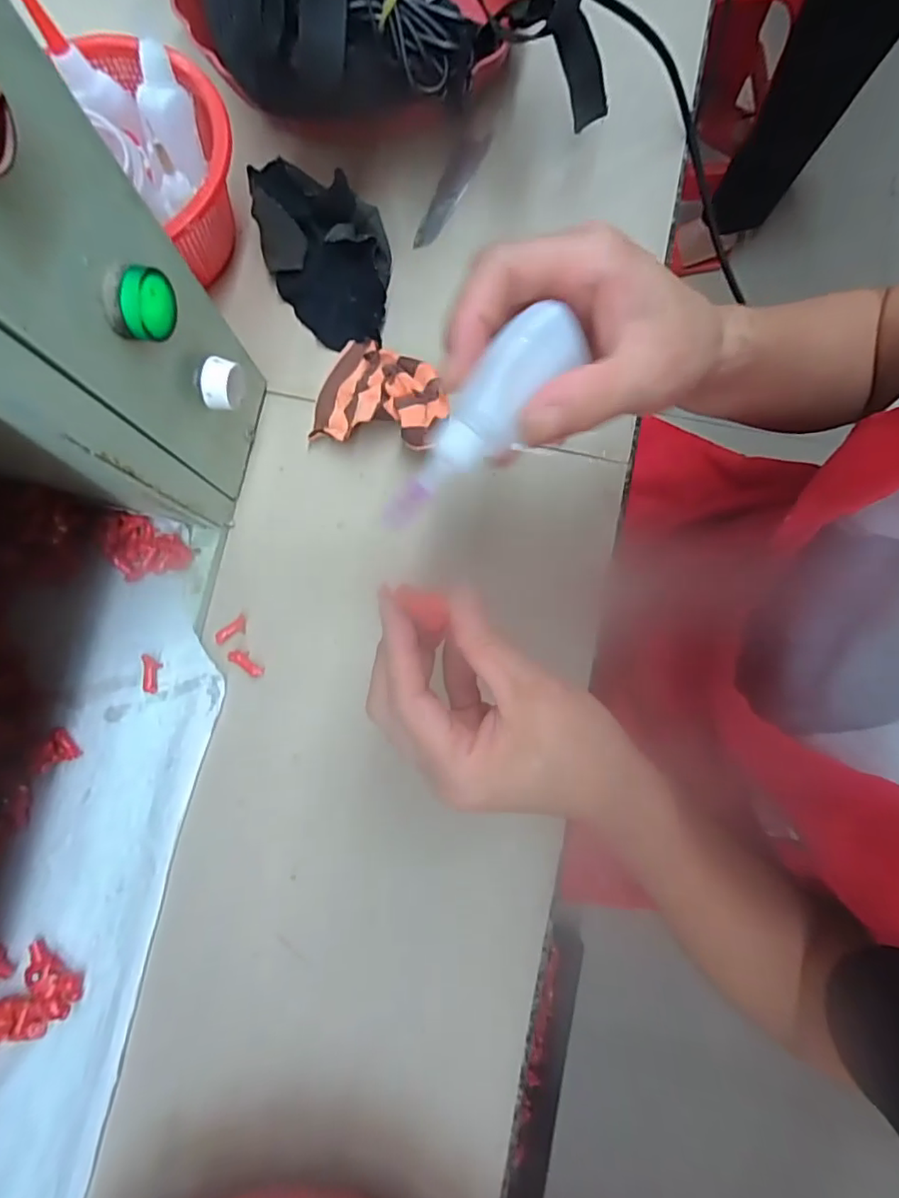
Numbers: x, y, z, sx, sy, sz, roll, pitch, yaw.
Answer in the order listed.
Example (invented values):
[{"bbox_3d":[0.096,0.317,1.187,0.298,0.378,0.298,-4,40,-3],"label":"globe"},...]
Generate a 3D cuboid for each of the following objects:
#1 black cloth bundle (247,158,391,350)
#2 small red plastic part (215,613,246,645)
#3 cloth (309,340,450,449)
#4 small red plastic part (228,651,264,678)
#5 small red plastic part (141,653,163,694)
[{"bbox_3d":[-0.083,-0.226,0.367,0.080,0.024,0.109,-2,103,7],"label":"black cloth bundle"},{"bbox_3d":[-0.137,0.020,0.349,0.023,0.004,0.011,-42,84,-5],"label":"small red plastic part"},{"bbox_3d":[-0.044,-0.132,0.358,0.084,0.023,0.069,14,82,2],"label":"cloth"},{"bbox_3d":[-0.126,0.039,0.345,0.024,0.004,0.010,31,83,4],"label":"small red plastic part"},{"bbox_3d":[-0.178,0.045,0.333,0.010,0.006,0.023,-7,82,-1],"label":"small red plastic part"}]

